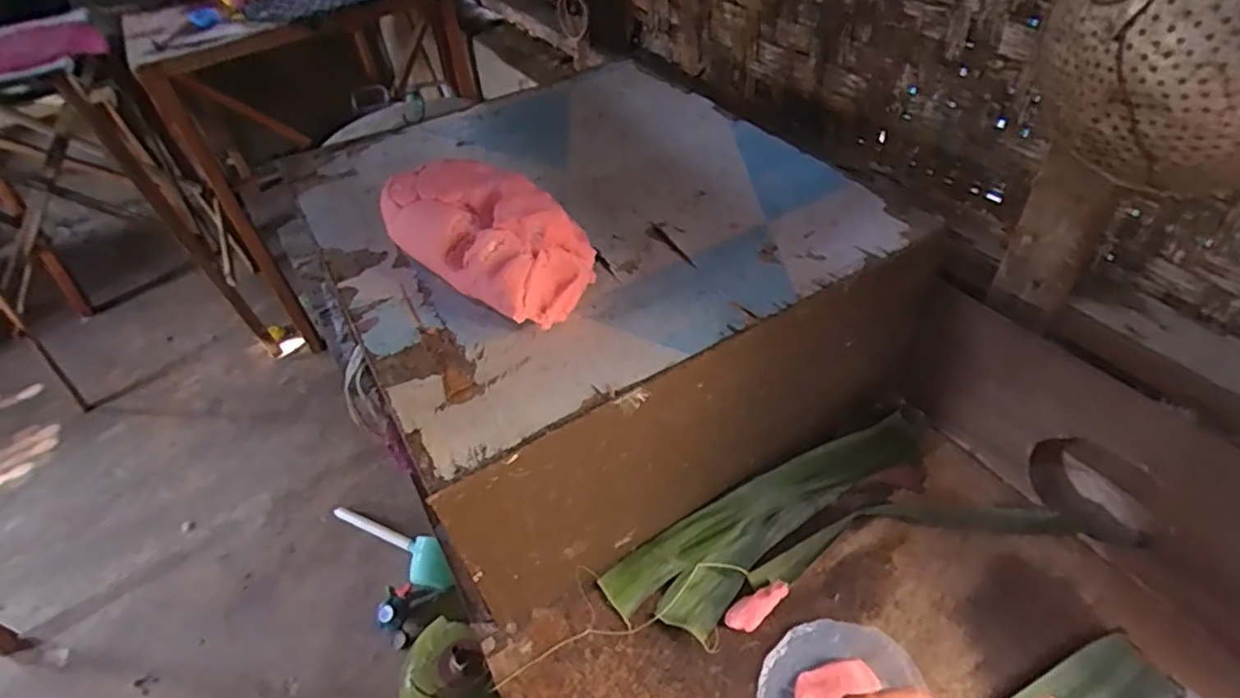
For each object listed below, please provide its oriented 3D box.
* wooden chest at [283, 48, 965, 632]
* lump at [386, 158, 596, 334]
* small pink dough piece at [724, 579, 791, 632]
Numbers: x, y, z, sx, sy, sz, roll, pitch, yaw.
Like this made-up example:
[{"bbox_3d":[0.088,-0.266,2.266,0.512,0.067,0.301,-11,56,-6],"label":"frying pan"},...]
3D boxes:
[{"bbox_3d":[-0.042,-0.081,0.766,0.510,0.247,0.567,-26,48,-17],"label":"wooden chest"},{"bbox_3d":[-0.125,-0.102,0.573,0.214,0.093,0.106,29,56,31],"label":"lump"},{"bbox_3d":[0.129,0.241,0.589,0.066,0.020,0.026,-33,51,-23],"label":"small pink dough piece"}]

